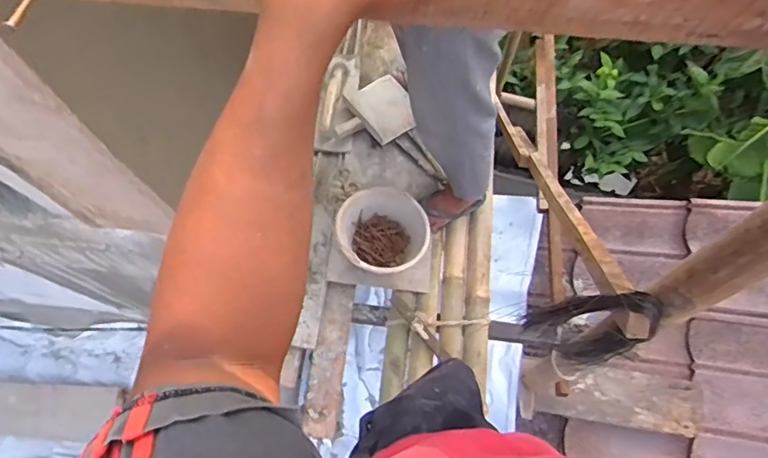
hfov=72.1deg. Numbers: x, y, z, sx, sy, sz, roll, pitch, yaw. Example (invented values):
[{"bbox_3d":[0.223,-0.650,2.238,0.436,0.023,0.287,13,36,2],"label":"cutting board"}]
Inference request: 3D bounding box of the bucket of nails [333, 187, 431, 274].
[{"bbox_3d":[-0.004,0.023,1.525,0.243,0.201,0.246,-1,69,2],"label":"bucket of nails"}]

